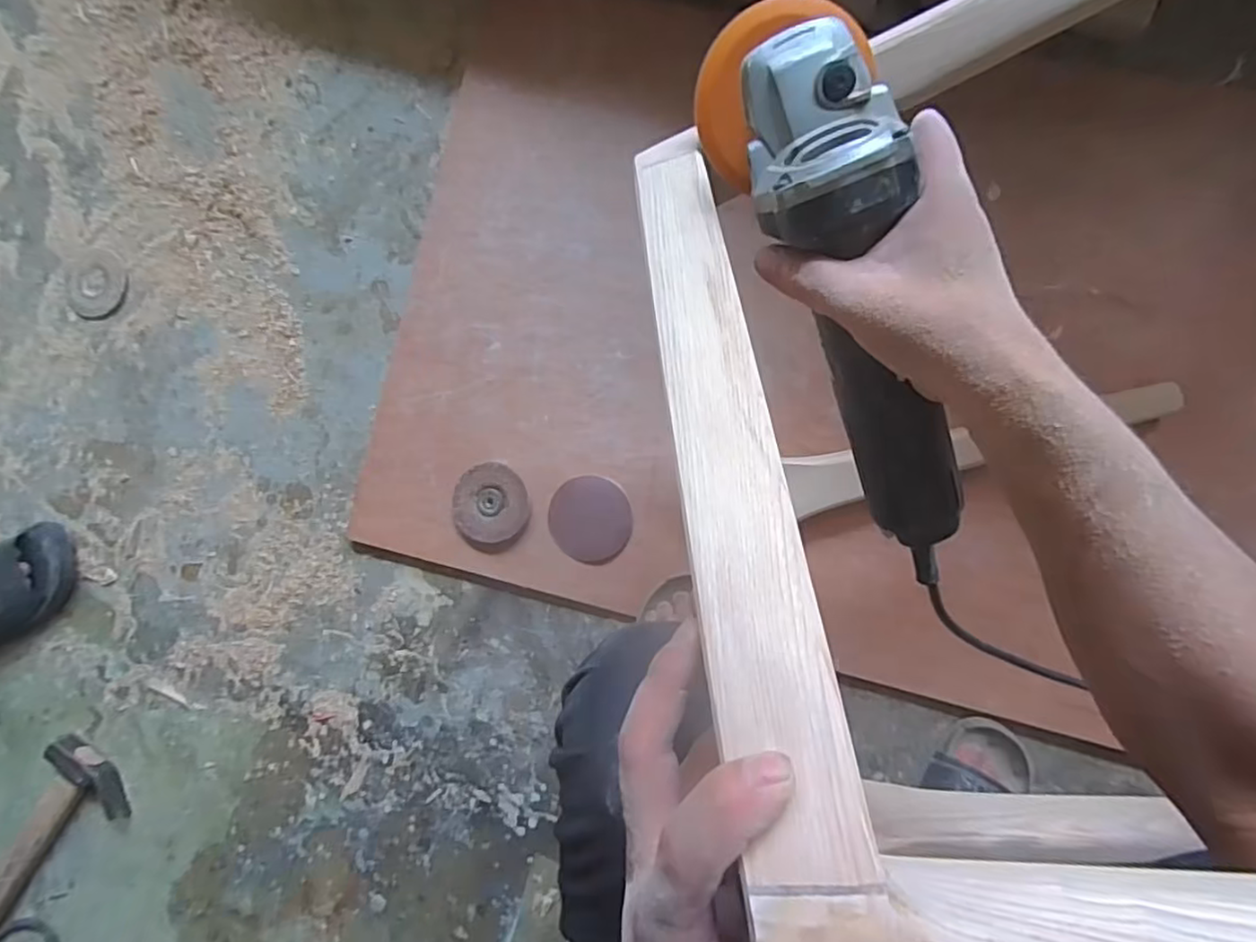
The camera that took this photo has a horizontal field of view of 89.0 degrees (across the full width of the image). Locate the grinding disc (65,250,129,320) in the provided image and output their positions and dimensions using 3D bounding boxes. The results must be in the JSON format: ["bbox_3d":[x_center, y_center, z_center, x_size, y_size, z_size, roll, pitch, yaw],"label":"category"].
[{"bbox_3d":[-0.698,-0.244,0.838,0.085,0.010,0.086,0,87,6],"label":"grinding disc"}]

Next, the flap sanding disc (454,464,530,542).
[{"bbox_3d":[-0.161,0.037,0.754,0.088,0.014,0.091,0,87,6],"label":"flap sanding disc"}]

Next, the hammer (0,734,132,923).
[{"bbox_3d":[-0.718,0.475,0.783,0.119,0.030,0.282,31,91,7],"label":"hammer"}]

